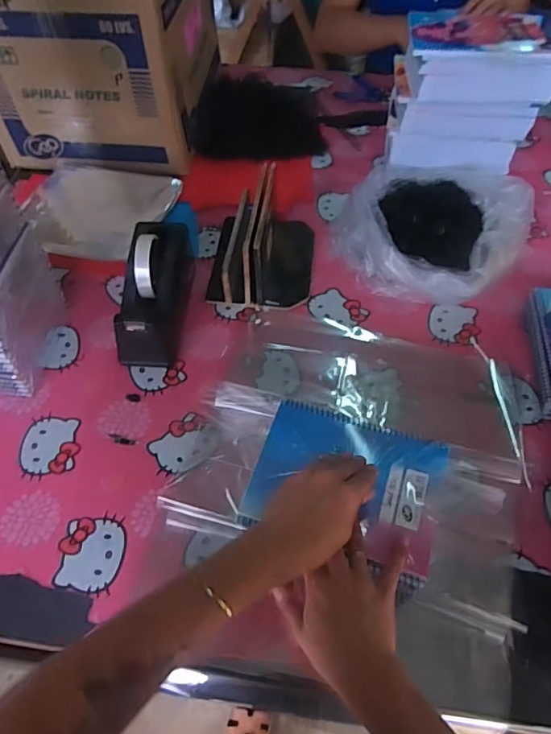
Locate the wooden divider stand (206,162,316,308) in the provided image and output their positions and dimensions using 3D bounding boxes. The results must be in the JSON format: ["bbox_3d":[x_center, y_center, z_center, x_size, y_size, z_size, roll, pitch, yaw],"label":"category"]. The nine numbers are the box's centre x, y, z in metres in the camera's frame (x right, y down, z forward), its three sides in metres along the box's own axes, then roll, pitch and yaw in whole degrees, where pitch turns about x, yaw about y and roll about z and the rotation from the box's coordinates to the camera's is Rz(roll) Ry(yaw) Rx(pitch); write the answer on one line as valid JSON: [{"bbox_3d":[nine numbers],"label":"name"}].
[{"bbox_3d":[-0.021,-0.200,0.776,0.156,0.116,0.200,3,56,3],"label":"wooden divider stand"}]

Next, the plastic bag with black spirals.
[{"bbox_3d":[0.240,-0.226,0.810,0.276,0.095,0.275,24,59,16],"label":"plastic bag with black spirals"}]

